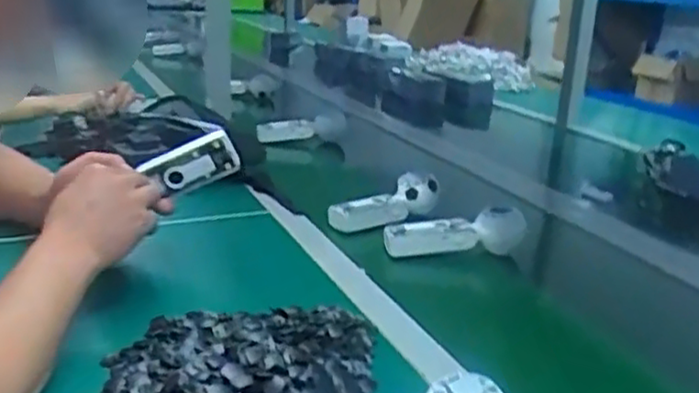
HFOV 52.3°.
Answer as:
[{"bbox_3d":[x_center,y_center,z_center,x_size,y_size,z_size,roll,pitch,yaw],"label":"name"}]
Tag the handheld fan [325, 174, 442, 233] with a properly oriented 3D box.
[{"bbox_3d":[0.049,0.012,0.982,0.166,0.065,0.027,-17,23,-17],"label":"handheld fan"}]

